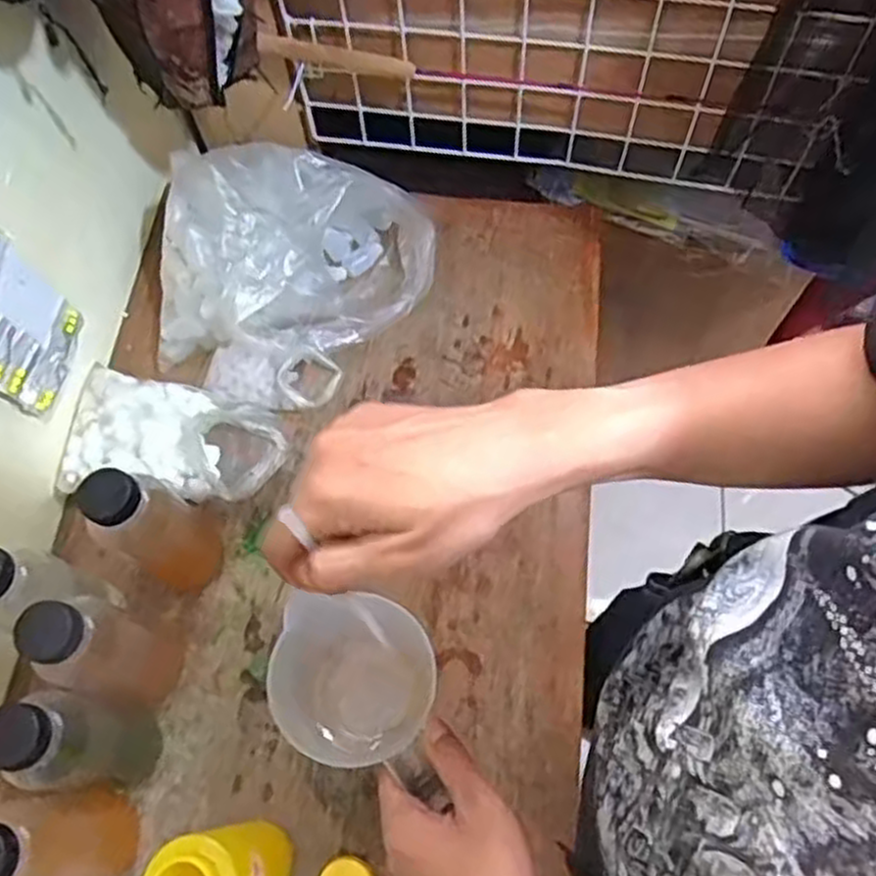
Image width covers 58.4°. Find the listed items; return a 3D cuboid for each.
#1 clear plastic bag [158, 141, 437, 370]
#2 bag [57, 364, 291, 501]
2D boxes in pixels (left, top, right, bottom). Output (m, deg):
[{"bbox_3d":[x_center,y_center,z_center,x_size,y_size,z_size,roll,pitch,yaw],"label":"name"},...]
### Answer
[{"bbox_3d":[-0.141,-0.182,0.770,0.260,0.141,0.180,2,67,3],"label":"clear plastic bag"},{"bbox_3d":[-0.247,-0.004,0.739,0.194,0.059,0.114,5,67,5],"label":"bag"}]

